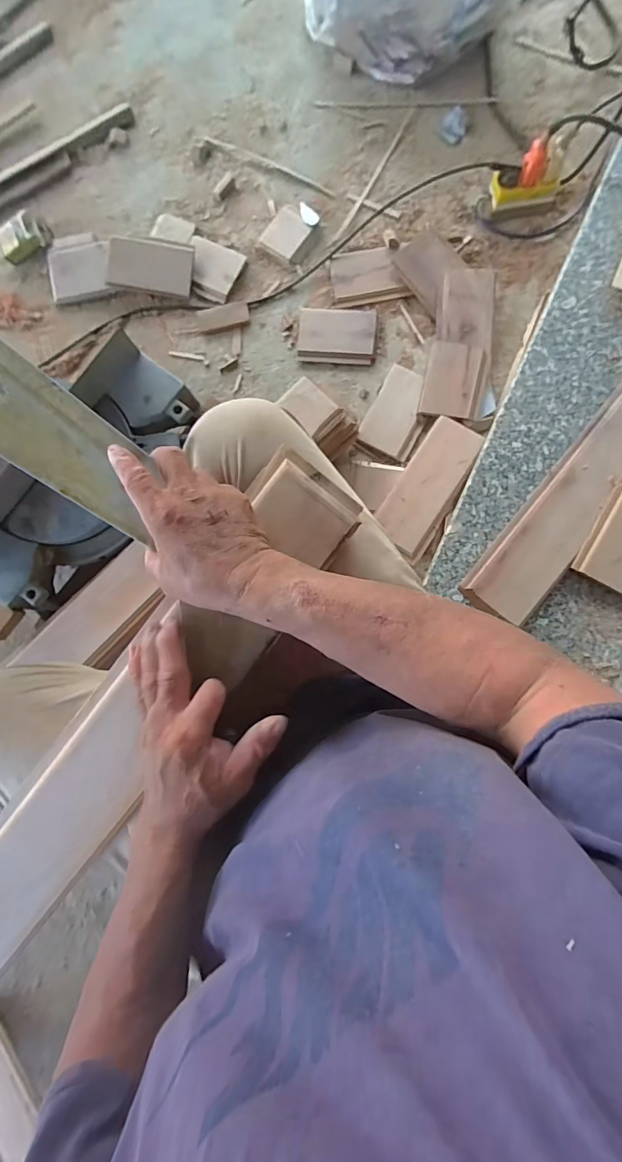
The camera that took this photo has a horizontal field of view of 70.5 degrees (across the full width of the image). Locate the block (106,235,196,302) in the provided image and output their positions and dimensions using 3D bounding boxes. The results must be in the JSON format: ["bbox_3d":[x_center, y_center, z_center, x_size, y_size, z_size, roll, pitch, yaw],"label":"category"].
[{"bbox_3d":[-0.291,-0.573,0.801,0.153,0.011,0.091,11,106,-1],"label":"block"}]

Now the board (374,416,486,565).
[{"bbox_3d":[0.192,-0.154,0.722,0.103,0.010,0.224,35,94,22],"label":"board"}]

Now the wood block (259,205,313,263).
[{"bbox_3d":[-0.045,-0.638,0.807,0.074,0.014,0.087,36,88,8],"label":"wood block"}]

